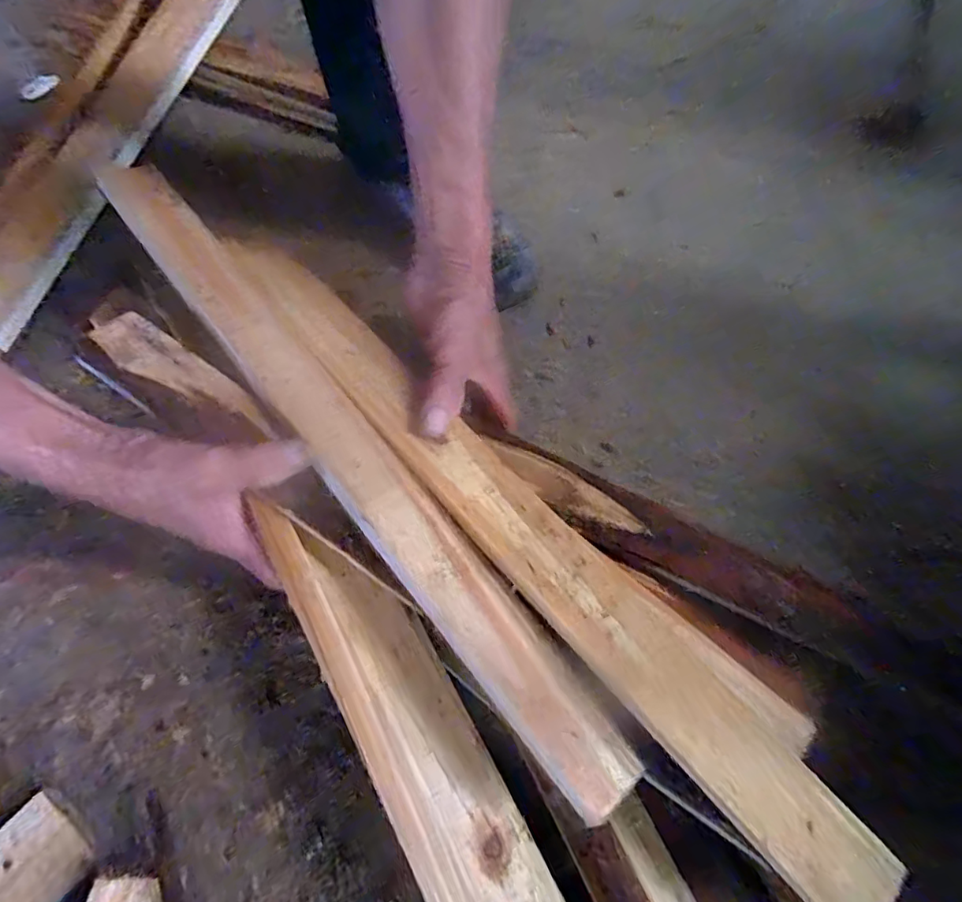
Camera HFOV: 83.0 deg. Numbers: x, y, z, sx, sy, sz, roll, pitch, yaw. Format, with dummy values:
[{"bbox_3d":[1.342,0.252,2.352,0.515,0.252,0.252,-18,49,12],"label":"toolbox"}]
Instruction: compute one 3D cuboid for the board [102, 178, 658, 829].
[{"bbox_3d":[-0.091,-0.019,0.307,0.039,0.013,0.474,-35,72,-20],"label":"board"}]

